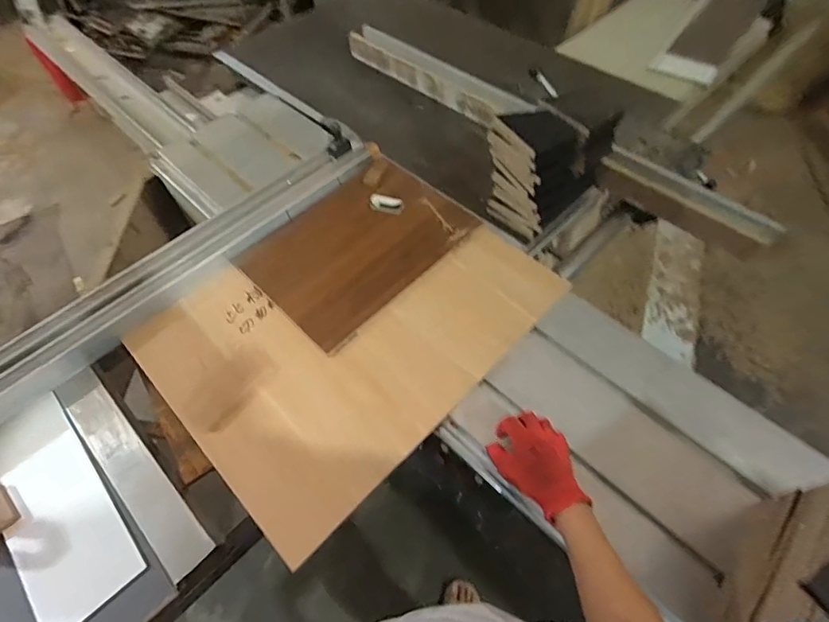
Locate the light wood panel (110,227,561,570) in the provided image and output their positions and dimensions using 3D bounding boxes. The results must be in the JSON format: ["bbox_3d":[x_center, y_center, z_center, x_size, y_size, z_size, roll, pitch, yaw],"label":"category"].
[{"bbox_3d":[-0.124,0.006,0.866,0.660,0.024,0.529,-41,66,-19],"label":"light wood panel"}]

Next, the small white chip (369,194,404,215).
[{"bbox_3d":[-0.062,-0.236,0.997,0.079,0.023,0.034,11,61,9],"label":"small white chip"}]

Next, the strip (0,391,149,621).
[{"bbox_3d":[-0.597,0.317,0.751,0.151,0.013,0.381,-39,64,-19],"label":"strip"}]

